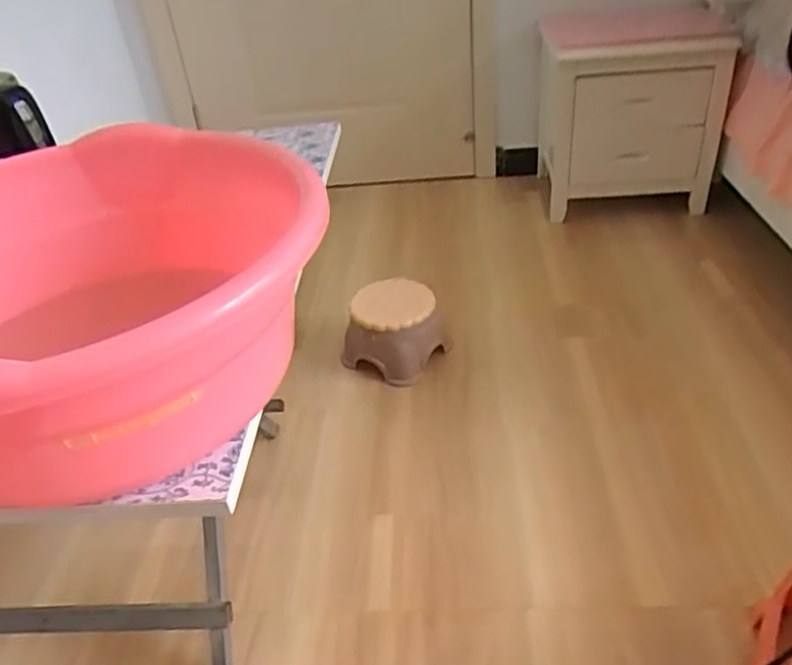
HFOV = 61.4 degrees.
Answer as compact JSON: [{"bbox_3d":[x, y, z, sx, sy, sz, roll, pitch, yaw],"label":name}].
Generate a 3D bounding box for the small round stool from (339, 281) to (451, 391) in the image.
[{"bbox_3d":[-0.003,0.005,1.472,0.228,0.181,0.180,0,36,9],"label":"small round stool"}]

